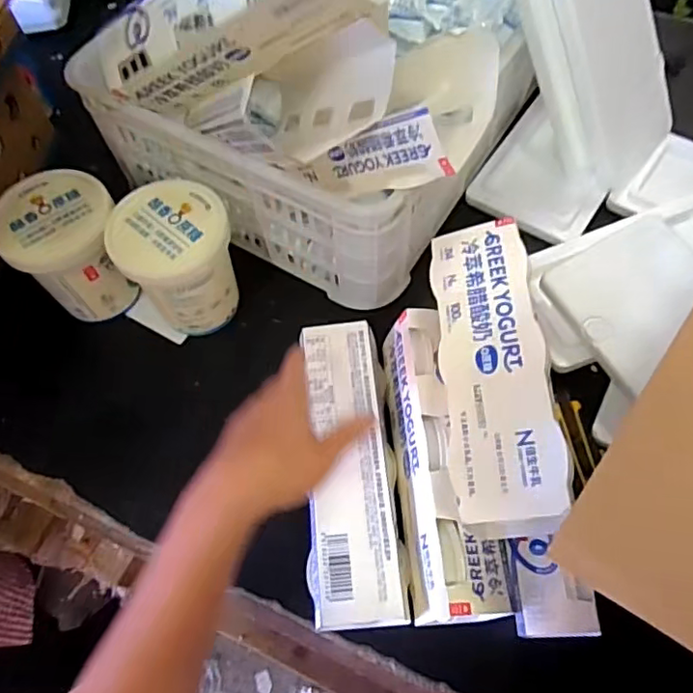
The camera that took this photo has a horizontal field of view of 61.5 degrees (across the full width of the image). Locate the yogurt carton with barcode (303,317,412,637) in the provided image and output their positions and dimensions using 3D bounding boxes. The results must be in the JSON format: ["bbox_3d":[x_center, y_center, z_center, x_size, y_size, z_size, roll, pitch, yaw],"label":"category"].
[{"bbox_3d":[0.005,0.111,0.547,0.083,0.057,0.274,-5,61,0],"label":"yogurt carton with barcode"}]

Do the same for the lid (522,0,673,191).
[{"bbox_3d":[0.292,-0.321,0.652,0.172,0.270,0.036,-39,32,-11],"label":"lid"}]

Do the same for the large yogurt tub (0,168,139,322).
[{"bbox_3d":[-0.291,-0.100,0.630,0.118,0.127,0.120,-1,61,2],"label":"large yogurt tub"}]

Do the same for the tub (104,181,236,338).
[{"bbox_3d":[-0.174,-0.091,0.622,0.114,0.130,0.111,-1,61,2],"label":"tub"}]

